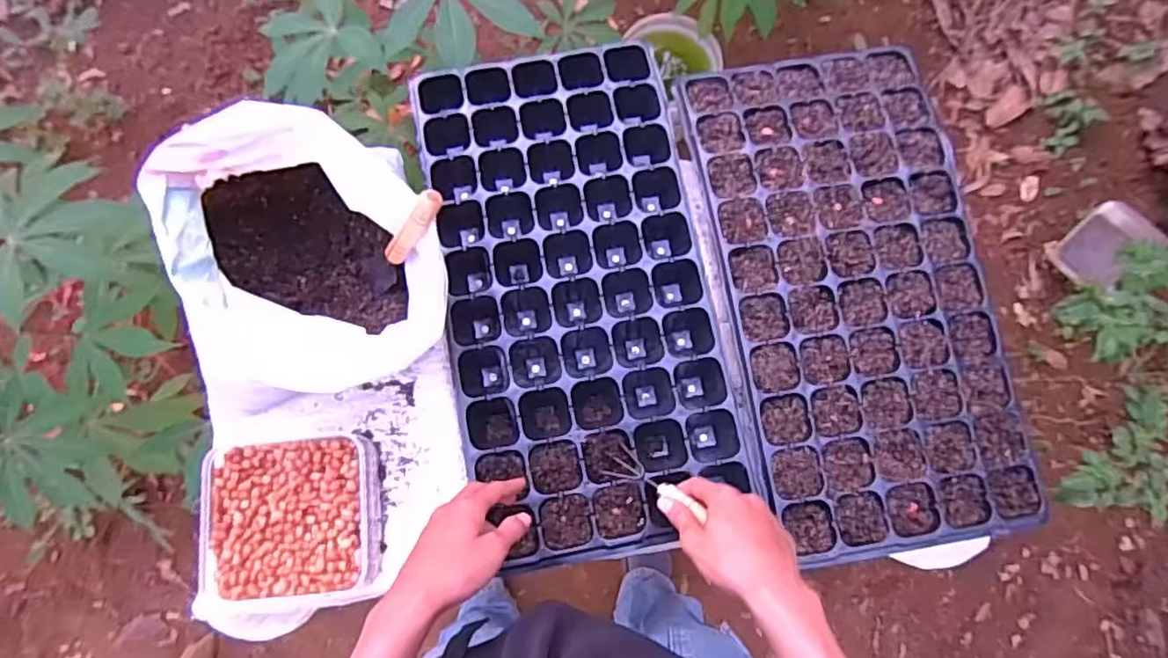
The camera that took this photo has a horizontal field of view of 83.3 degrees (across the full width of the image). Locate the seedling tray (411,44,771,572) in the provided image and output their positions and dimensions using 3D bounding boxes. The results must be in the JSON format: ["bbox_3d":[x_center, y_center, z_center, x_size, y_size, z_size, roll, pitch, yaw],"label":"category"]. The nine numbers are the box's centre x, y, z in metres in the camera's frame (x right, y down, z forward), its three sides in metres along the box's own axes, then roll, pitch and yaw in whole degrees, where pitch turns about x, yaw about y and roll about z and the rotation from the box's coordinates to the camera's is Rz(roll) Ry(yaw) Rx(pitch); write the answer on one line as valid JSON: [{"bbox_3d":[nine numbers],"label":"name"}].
[{"bbox_3d":[-0.001,-0.045,0.689,0.278,0.058,0.520,-10,81,-3],"label":"seedling tray"}]

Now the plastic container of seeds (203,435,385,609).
[{"bbox_3d":[-0.284,0.181,0.639,0.158,0.039,0.146,-5,78,-4],"label":"plastic container of seeds"}]

